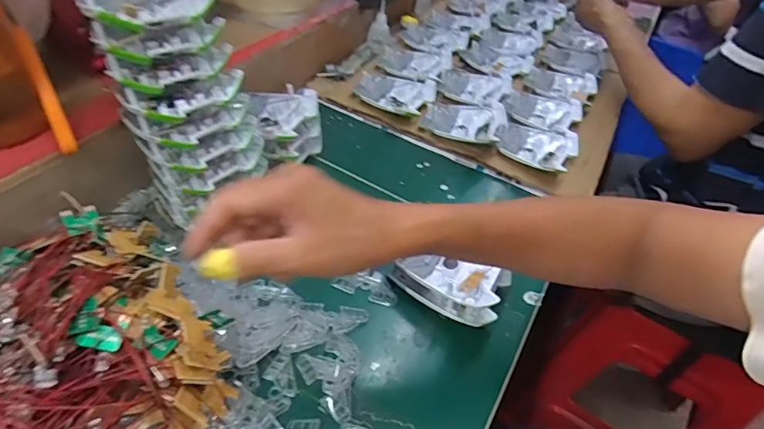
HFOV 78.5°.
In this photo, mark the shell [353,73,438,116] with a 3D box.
[{"bbox_3d":[0.020,-0.183,0.696,0.111,0.017,0.100,18,45,7],"label":"shell"}]

